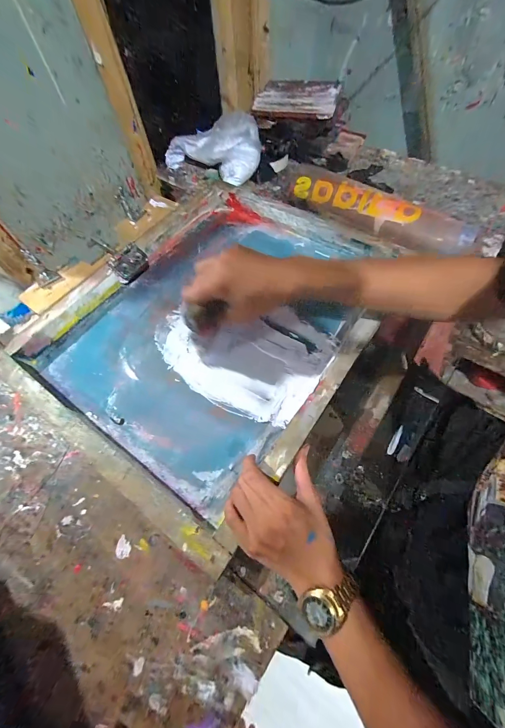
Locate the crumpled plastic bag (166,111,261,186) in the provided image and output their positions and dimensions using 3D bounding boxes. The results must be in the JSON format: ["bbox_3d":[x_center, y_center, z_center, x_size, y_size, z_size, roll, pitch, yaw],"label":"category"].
[{"bbox_3d":[-0.099,-0.518,0.669,0.240,0.070,0.136,17,65,11],"label":"crumpled plastic bag"}]

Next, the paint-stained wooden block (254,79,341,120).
[{"bbox_3d":[0.099,-0.598,0.637,0.190,0.035,0.115,16,64,13],"label":"paint-stained wooden block"}]

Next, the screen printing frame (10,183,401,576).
[{"bbox_3d":[-0.053,-0.081,0.463,0.425,0.047,0.516,31,68,17],"label":"screen printing frame"}]

